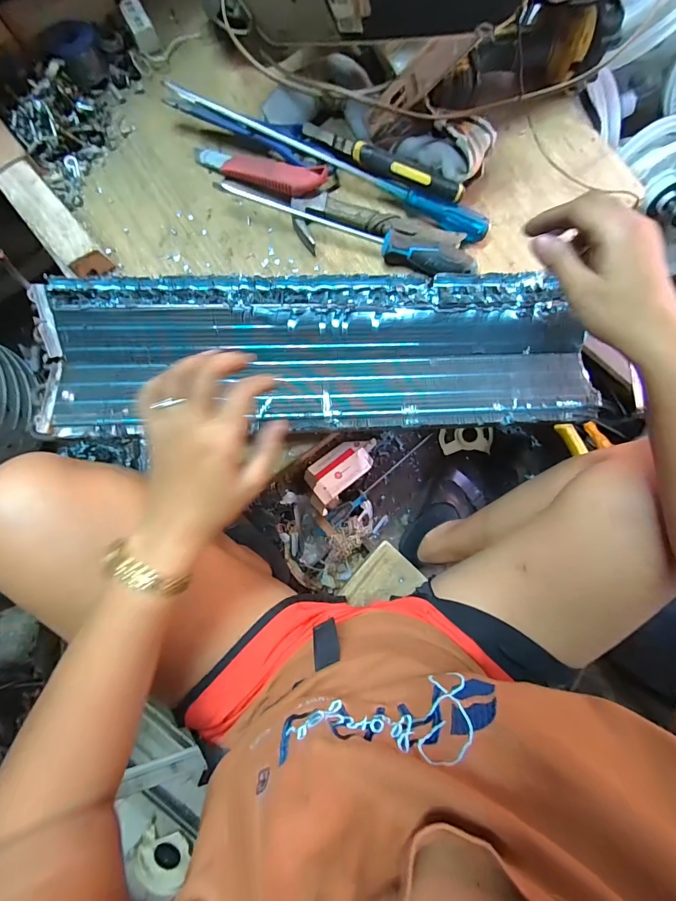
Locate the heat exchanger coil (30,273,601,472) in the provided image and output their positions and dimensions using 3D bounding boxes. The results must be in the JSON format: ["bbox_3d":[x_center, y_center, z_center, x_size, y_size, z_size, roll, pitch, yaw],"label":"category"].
[{"bbox_3d":[-0.009,-0.096,0.403,0.583,0.036,0.168,-1,85,-4],"label":"heat exchanger coil"}]

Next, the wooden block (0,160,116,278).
[{"bbox_3d":[-0.306,-0.244,0.414,0.043,0.042,0.124,-39,88,-7],"label":"wooden block"}]

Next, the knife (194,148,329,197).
[{"bbox_3d":[-0.091,-0.321,0.437,0.157,0.017,0.037,19,83,10],"label":"knife"}]

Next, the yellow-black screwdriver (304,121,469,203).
[{"bbox_3d":[0.051,-0.328,0.431,0.193,0.022,0.032,20,83,-2],"label":"yellow-black screwdriver"}]

